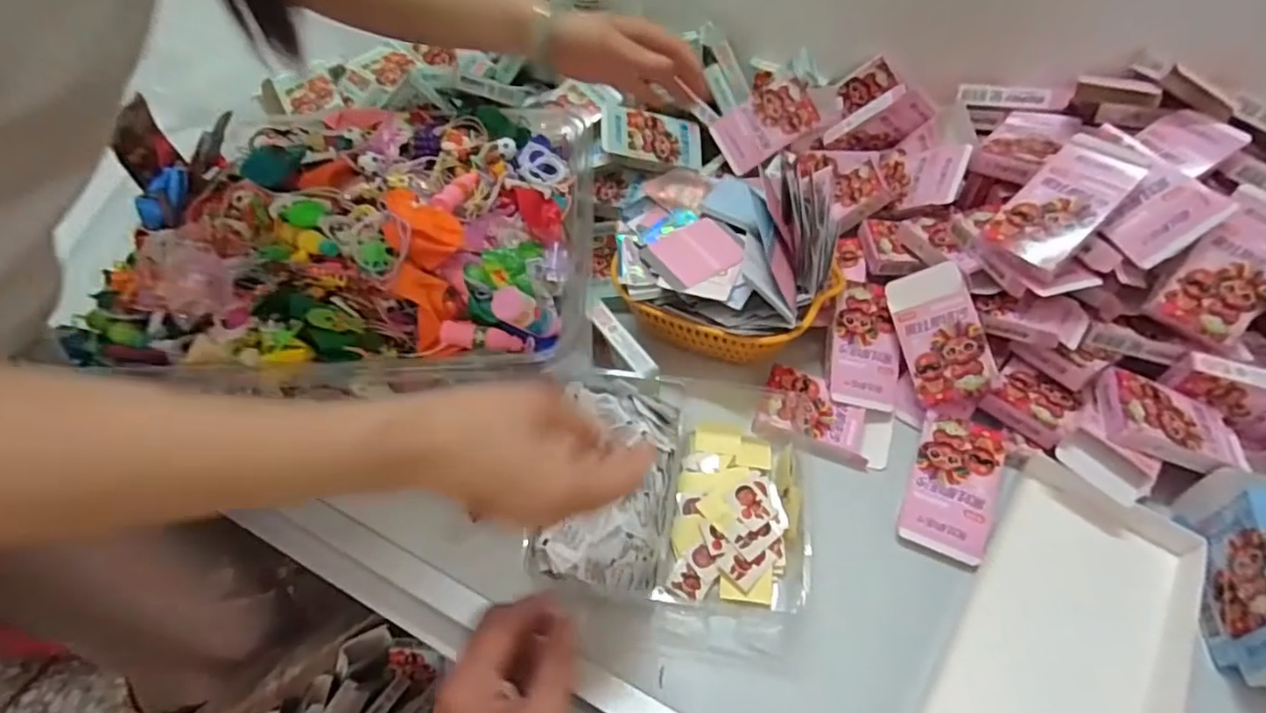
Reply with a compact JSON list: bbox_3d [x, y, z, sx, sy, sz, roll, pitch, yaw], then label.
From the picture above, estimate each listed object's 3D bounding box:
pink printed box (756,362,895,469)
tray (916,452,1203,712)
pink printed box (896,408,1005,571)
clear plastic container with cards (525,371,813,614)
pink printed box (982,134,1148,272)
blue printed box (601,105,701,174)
[{"bbox_3d":[0.172,0.059,0.560,0.115,0.025,0.073,19,55,14],"label":"pink printed box"},{"bbox_3d":[0.291,0.225,0.431,0.131,0.027,0.329,31,59,22],"label":"tray"},{"bbox_3d":[0.263,0.105,0.514,0.066,0.027,0.121,22,56,16],"label":"pink printed box"},{"bbox_3d":[0.038,0.097,0.509,0.211,0.062,0.193,3,53,3],"label":"clear plastic container with cards"},{"bbox_3d":[0.351,-0.127,0.510,0.123,0.017,0.066,-45,49,0],"label":"pink printed box"},{"bbox_3d":[0.020,-0.248,0.714,0.118,0.024,0.068,8,73,-17],"label":"blue printed box"}]

